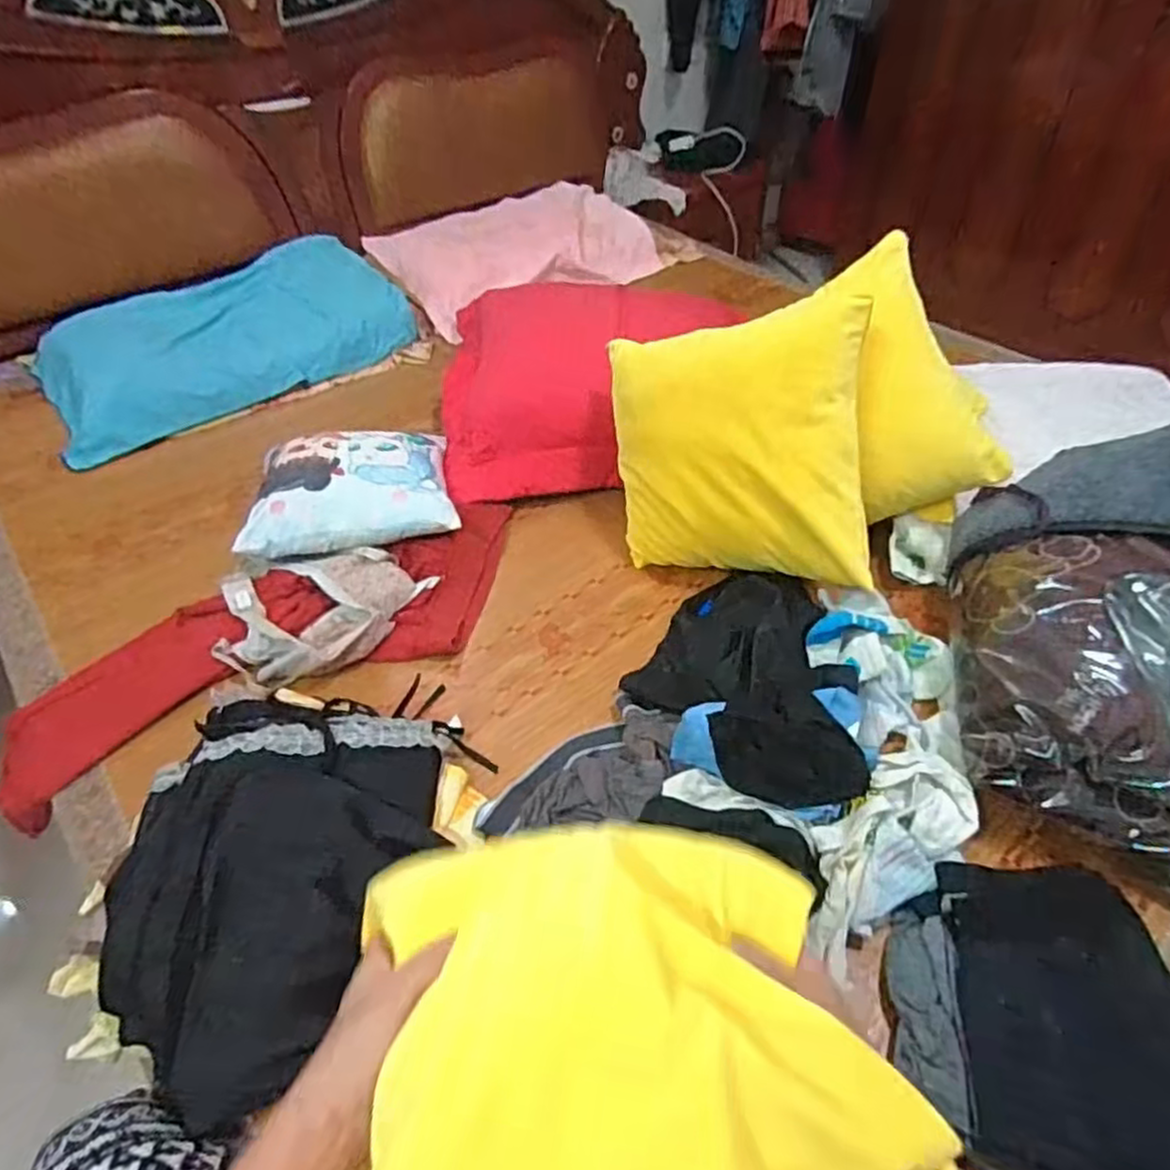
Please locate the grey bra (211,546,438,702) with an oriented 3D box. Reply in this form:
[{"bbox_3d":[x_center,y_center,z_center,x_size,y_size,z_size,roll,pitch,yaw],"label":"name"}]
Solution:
[{"bbox_3d":[-0.337,0.036,0.932,0.259,0.048,0.184,-8,45,-6],"label":"grey bra"}]

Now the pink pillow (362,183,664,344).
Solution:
[{"bbox_3d":[-0.164,-0.809,1.729,0.637,0.129,0.403,-28,50,-24],"label":"pink pillow"}]

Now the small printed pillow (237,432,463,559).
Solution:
[{"bbox_3d":[-0.341,-0.146,1.057,0.278,0.079,0.229,-8,45,-7],"label":"small printed pillow"}]

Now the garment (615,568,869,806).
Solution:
[{"bbox_3d":[0.185,0.091,0.830,0.244,0.083,0.332,6,45,8],"label":"garment"}]

